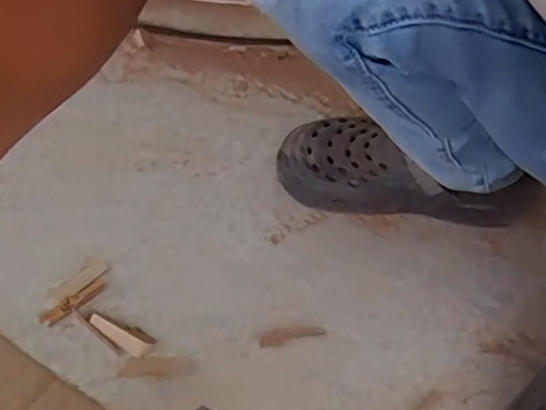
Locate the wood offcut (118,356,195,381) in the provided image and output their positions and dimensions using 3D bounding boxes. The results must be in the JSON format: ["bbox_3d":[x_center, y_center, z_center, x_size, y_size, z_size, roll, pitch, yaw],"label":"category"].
[{"bbox_3d":[-0.116,0.162,0.583,0.071,0.005,0.022,1,55,-5],"label":"wood offcut"}]

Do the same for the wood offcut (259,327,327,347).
[{"bbox_3d":[0.019,0.135,0.610,0.066,0.009,0.018,-7,56,-10],"label":"wood offcut"}]

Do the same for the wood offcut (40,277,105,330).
[{"bbox_3d":[-0.208,0.101,0.612,0.073,0.004,0.018,-36,65,-26],"label":"wood offcut"}]

